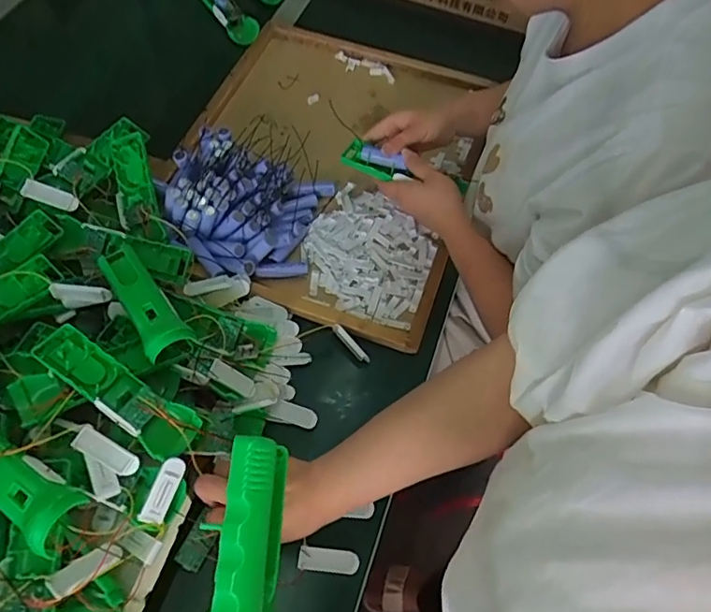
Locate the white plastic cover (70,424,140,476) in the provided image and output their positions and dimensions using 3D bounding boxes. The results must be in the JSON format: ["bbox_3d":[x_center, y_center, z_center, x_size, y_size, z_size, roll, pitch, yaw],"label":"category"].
[{"bbox_3d":[-0.222,0.130,0.493,0.060,0.008,0.023,35,87,-10],"label":"white plastic cover"}]

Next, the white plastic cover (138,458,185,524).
[{"bbox_3d":[-0.167,0.161,0.482,0.020,0.005,0.057,26,80,-14],"label":"white plastic cover"}]

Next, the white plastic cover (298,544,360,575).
[{"bbox_3d":[-0.026,0.251,0.544,0.059,0.004,0.022,7,61,0],"label":"white plastic cover"}]

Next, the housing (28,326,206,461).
[{"bbox_3d":[-0.220,0.078,0.510,0.160,0.023,0.046,37,64,0],"label":"housing"}]

